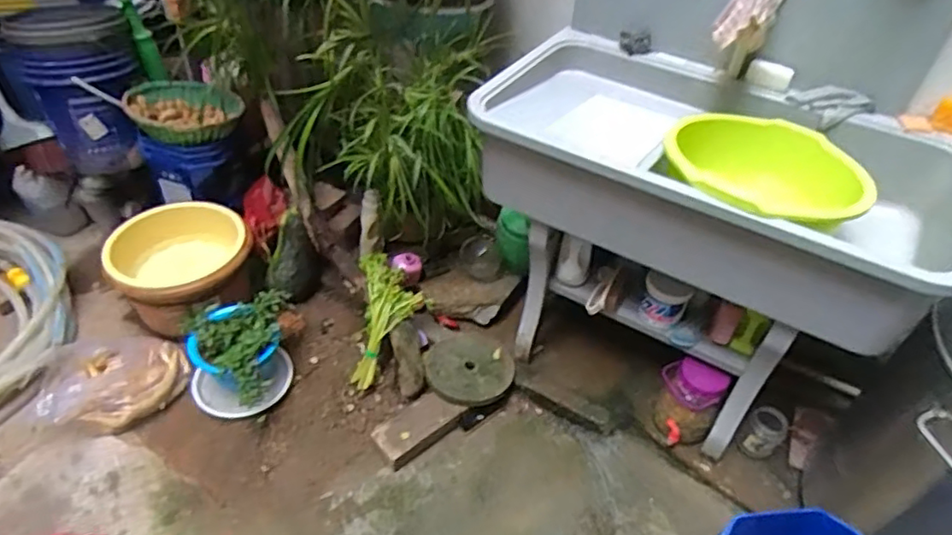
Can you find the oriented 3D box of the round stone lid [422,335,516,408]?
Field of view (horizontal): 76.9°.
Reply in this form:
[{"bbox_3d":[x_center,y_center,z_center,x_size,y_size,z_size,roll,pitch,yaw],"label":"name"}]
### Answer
[{"bbox_3d":[-0.013,0.264,1.630,0.229,0.035,0.247,3,42,-3],"label":"round stone lid"}]

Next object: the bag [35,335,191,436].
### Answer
[{"bbox_3d":[-0.934,0.291,1.537,0.247,0.113,0.337,31,48,25],"label":"bag"}]

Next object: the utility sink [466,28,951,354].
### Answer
[{"bbox_3d":[0.495,-0.203,1.315,0.988,0.262,0.472,25,46,20],"label":"utility sink"}]

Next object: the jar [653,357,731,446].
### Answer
[{"bbox_3d":[0.519,0.346,1.498,0.149,0.264,0.117,26,46,20],"label":"jar"}]

